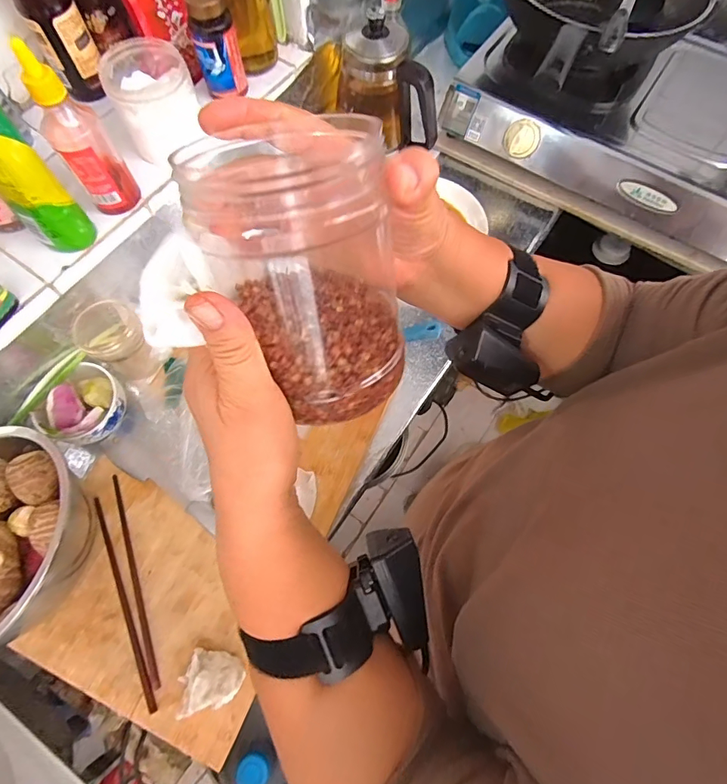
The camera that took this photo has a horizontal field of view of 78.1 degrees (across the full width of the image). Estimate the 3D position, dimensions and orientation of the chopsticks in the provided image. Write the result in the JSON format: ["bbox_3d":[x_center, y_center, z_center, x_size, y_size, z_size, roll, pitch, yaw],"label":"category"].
[{"bbox_3d":[-0.273,0.225,0.518,0.031,0.004,0.253,-22,69,-8],"label":"chopsticks"}]

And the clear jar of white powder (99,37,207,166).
[{"bbox_3d":[-0.255,-0.362,0.554,0.104,0.092,0.109,-24,70,-9],"label":"clear jar of white powder"}]

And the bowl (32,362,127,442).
[{"bbox_3d":[-0.361,0.017,0.571,0.090,0.056,0.097,0,68,0],"label":"bowl"}]

